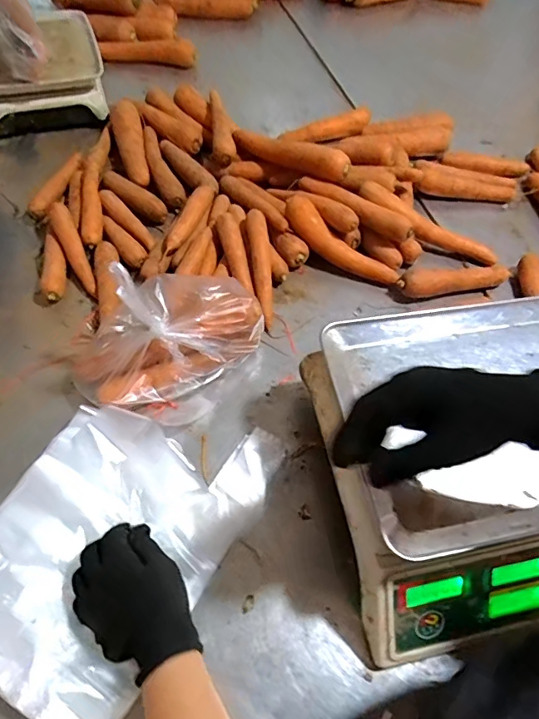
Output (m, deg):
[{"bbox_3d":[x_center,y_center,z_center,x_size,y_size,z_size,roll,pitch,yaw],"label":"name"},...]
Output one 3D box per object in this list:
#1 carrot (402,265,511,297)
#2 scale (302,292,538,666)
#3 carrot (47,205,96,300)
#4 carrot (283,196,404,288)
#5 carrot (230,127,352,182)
[{"bbox_3d":[0.277,-0.120,0.692,0.167,0.034,0.031,-10,57,-10],"label":"carrot"},{"bbox_3d":[0.233,0.095,0.486,0.331,0.110,0.294,-8,57,-9],"label":"scale"},{"bbox_3d":[-0.278,-0.157,0.685,0.031,0.024,0.157,-24,76,-18],"label":"carrot"},{"bbox_3d":[0.105,-0.170,0.712,0.200,0.037,0.048,36,60,0],"label":"carrot"},{"bbox_3d":[0.030,-0.342,0.779,0.217,0.046,0.052,24,58,12],"label":"carrot"}]

